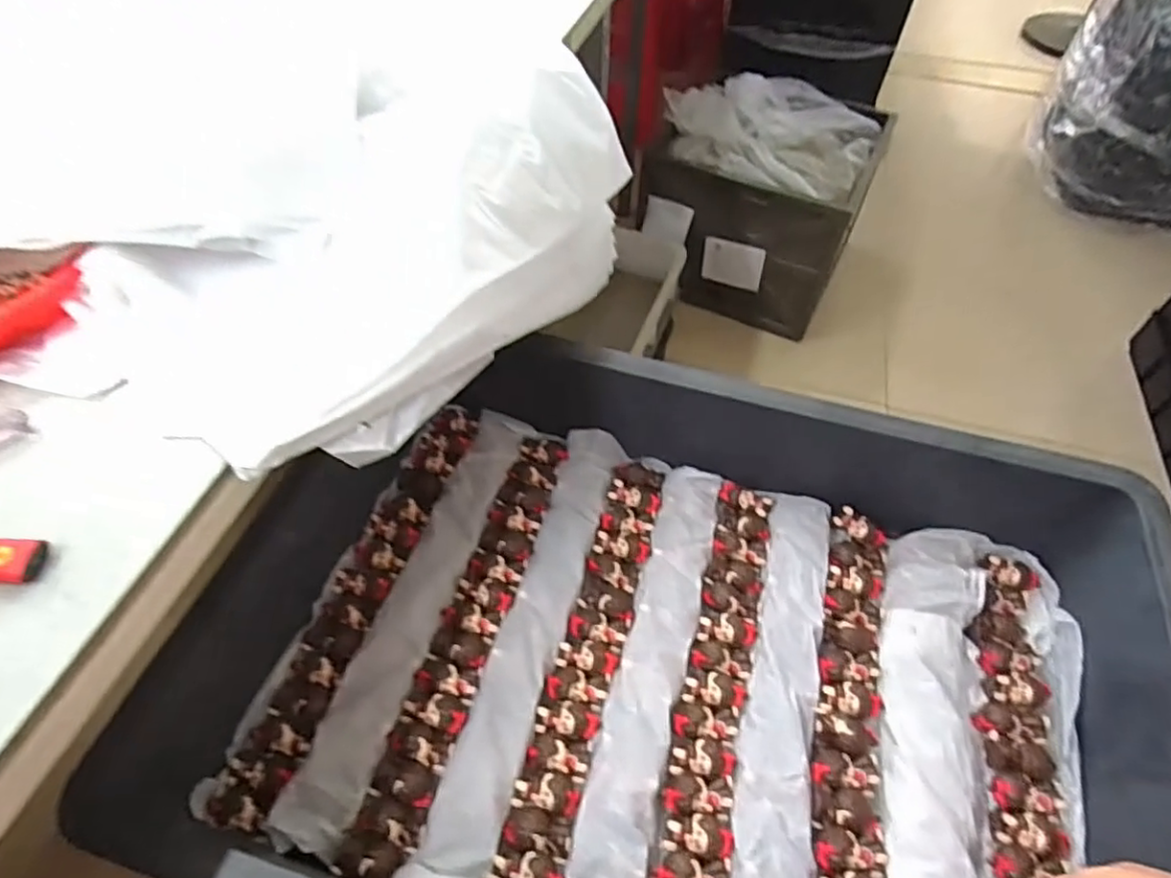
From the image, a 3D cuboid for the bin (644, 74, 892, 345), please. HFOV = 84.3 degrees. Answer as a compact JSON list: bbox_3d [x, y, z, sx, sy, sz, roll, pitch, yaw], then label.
[{"bbox_3d":[0.380,-0.544,1.432,0.428,0.316,0.472,23,56,15],"label":"bin"}]

